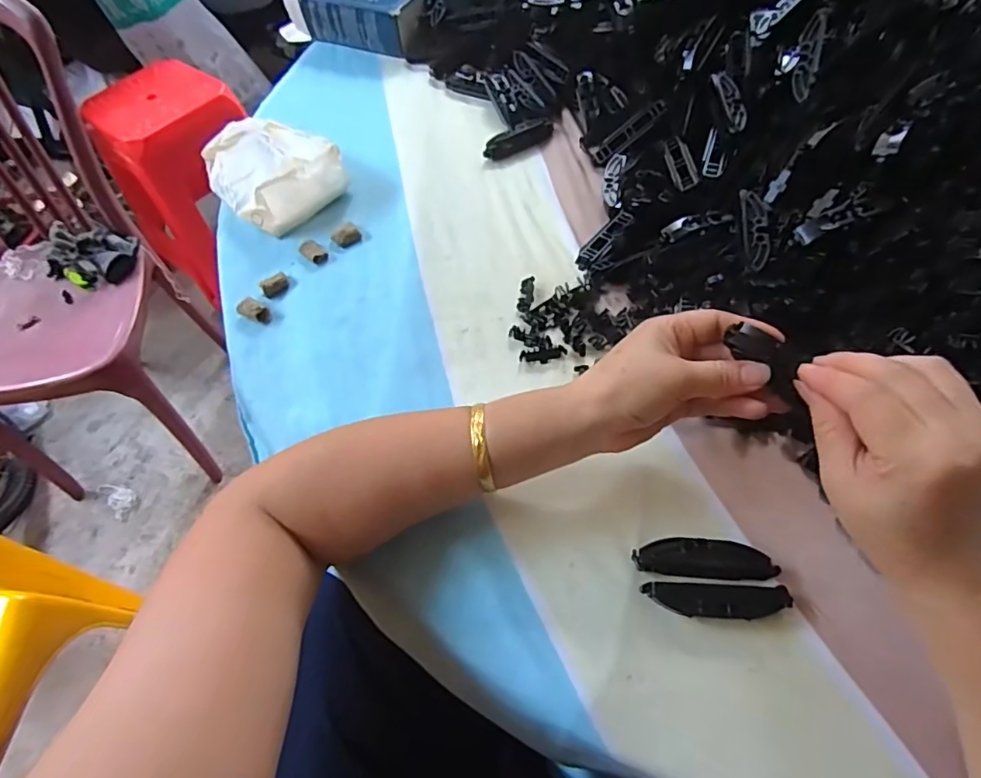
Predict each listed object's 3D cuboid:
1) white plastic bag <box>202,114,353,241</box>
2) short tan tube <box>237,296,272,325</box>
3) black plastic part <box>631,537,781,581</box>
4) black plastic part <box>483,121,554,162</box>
[{"bbox_3d":[-0.212,-0.220,0.535,0.110,0.043,0.140,-41,64,-19],"label":"white plastic bag"},{"bbox_3d":[-0.197,-0.065,0.463,0.032,0.008,0.016,29,65,20],"label":"short tan tube"},{"bbox_3d":[0.128,0.101,0.331,0.080,0.007,0.022,2,59,6],"label":"black plastic part"},{"bbox_3d":[0.027,-0.251,0.557,0.077,0.014,0.021,-30,61,-13],"label":"black plastic part"}]

